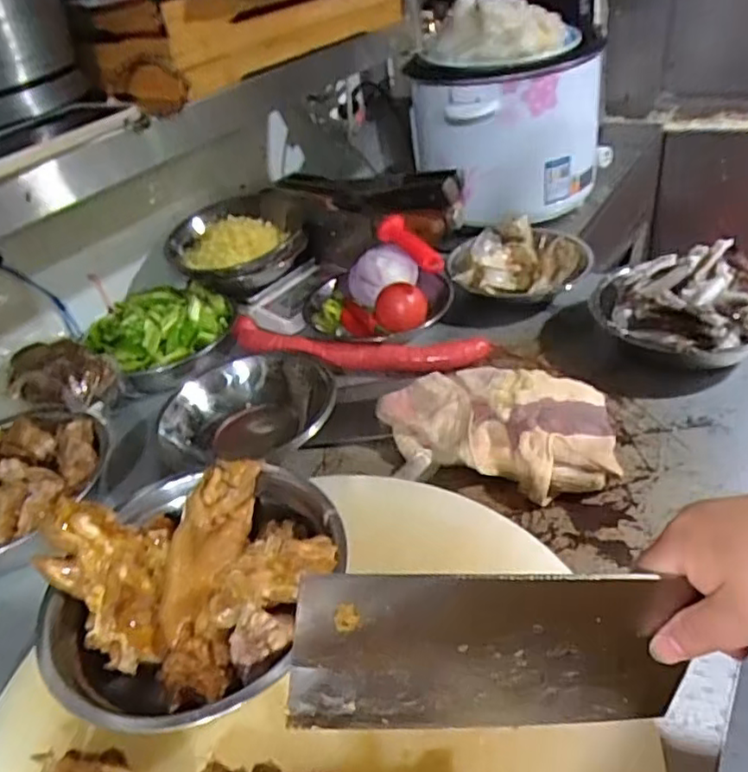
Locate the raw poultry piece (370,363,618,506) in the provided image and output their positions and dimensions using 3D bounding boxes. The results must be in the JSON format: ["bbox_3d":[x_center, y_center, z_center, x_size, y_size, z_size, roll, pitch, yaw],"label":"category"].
[{"bbox_3d":[0.115,0.035,0.608,0.228,0.056,0.135,0,38,15],"label":"raw poultry piece"}]

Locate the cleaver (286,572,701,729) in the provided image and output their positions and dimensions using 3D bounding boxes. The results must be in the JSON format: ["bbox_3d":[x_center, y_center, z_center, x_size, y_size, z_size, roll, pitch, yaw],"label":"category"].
[{"bbox_3d":[0.119,0.133,0.316,0.315,0.097,0.024,1,38,-7],"label":"cleaver"}]

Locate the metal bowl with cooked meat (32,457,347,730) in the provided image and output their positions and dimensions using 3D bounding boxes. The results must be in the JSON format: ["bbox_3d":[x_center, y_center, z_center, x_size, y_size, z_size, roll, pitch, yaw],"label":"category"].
[{"bbox_3d":[-0.125,0.136,0.437,0.183,0.085,0.197,-7,36,5],"label":"metal bowl with cooked meat"}]

